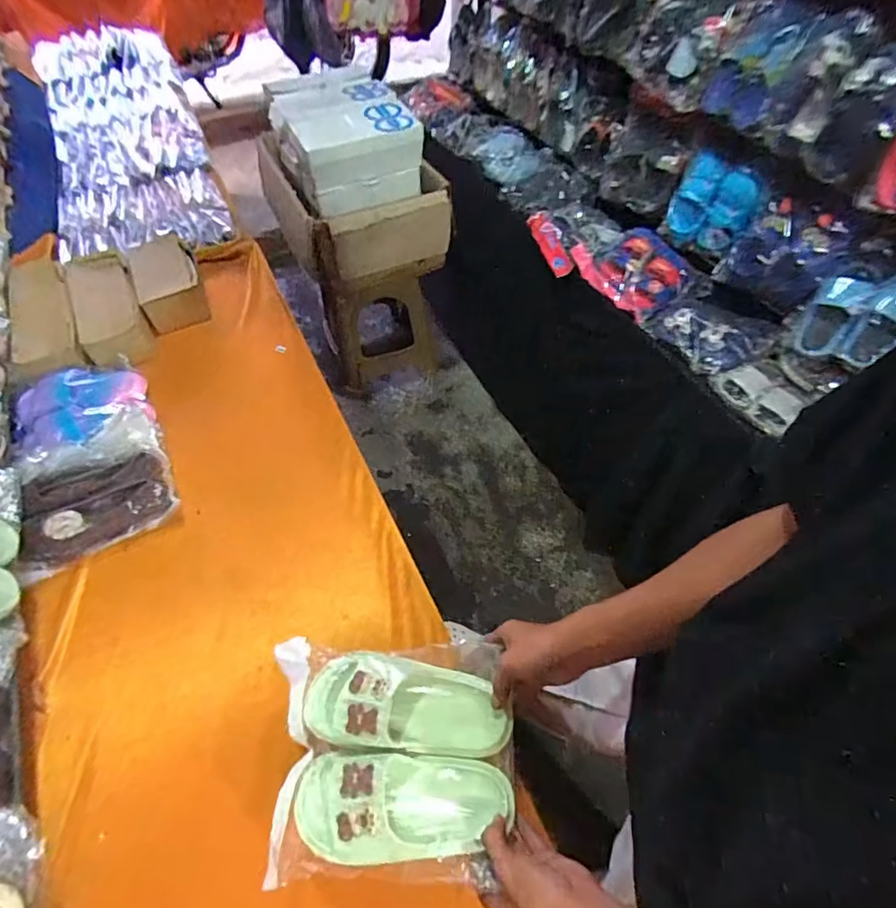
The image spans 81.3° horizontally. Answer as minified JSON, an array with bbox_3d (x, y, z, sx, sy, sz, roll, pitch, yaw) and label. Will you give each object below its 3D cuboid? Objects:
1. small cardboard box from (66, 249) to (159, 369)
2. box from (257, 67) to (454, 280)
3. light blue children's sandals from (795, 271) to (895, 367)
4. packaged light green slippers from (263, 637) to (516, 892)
[{"bbox_3d":[-0.692,-0.310,1.056,0.117,0.061,0.309,-25,59,-16],"label":"small cardboard box"},{"bbox_3d":[-0.274,-0.762,1.423,0.413,0.348,0.538,-23,59,-15],"label":"box"},{"bbox_3d":[0.704,-0.229,0.873,0.179,0.145,0.055,17,21,42],"label":"light blue children's sandals"},{"bbox_3d":[-0.058,0.323,0.568,0.252,0.059,0.218,0,56,0],"label":"packaged light green slippers"}]

